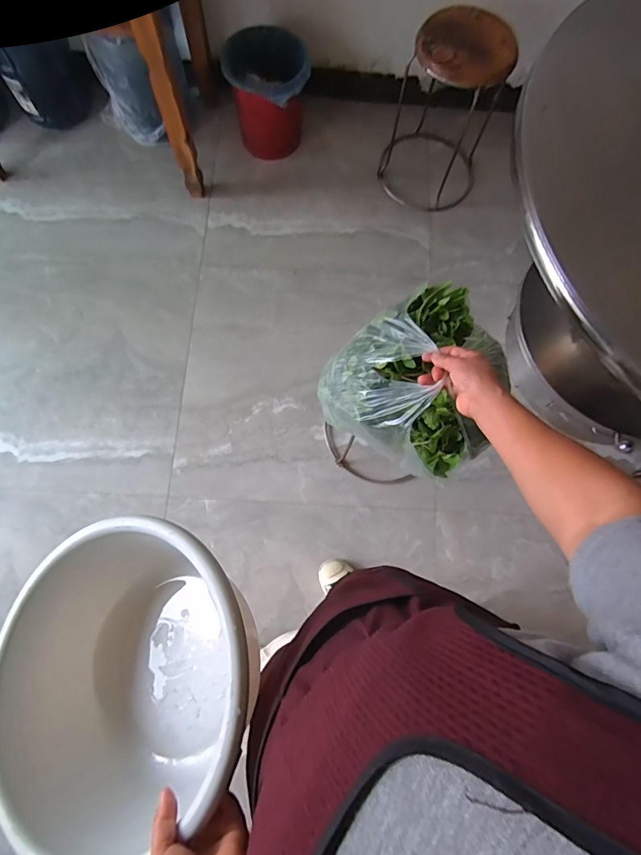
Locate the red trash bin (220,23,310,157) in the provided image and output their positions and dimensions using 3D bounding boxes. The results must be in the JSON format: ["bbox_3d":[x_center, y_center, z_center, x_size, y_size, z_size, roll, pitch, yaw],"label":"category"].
[{"bbox_3d":[-0.186,-1.162,1.545,0.275,0.295,0.230,-8,75,-6],"label":"red trash bin"}]

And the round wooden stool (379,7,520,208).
[{"bbox_3d":[0.406,-1.035,1.442,0.351,0.479,0.359,1,75,-3],"label":"round wooden stool"}]

